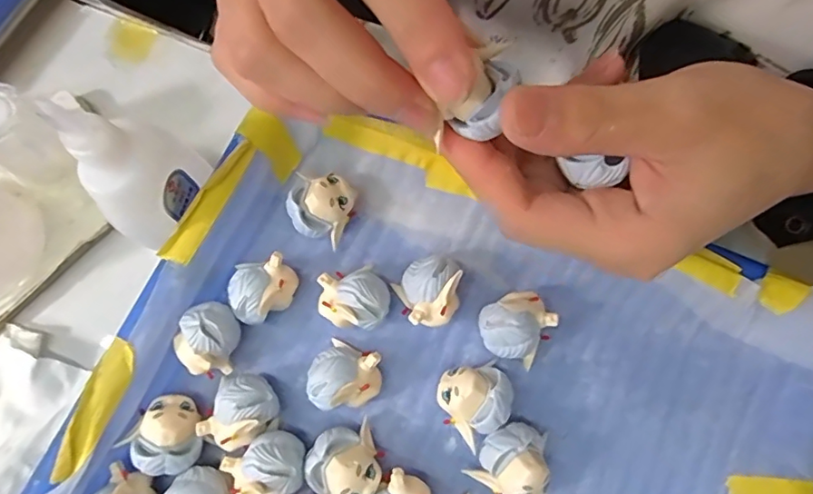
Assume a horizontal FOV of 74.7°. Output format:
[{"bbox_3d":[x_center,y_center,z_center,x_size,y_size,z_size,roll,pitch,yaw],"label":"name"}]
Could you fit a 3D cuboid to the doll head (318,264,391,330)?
[{"bbox_3d":[-0.021,0.022,0.218,0.027,0.023,0.024,-3,75,-1],"label":"doll head"}]

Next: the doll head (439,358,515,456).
[{"bbox_3d":[0.027,0.060,0.207,0.026,0.023,0.028,-16,76,-4],"label":"doll head"}]

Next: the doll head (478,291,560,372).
[{"bbox_3d":[0.043,0.032,0.214,0.027,0.023,0.026,26,77,7],"label":"doll head"}]

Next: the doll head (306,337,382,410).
[{"bbox_3d":[-0.024,0.051,0.210,0.027,0.022,0.025,0,75,0],"label":"doll head"}]

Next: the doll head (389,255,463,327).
[{"bbox_3d":[0.008,0.018,0.217,0.026,0.025,0.027,0,75,0],"label":"doll head"}]

